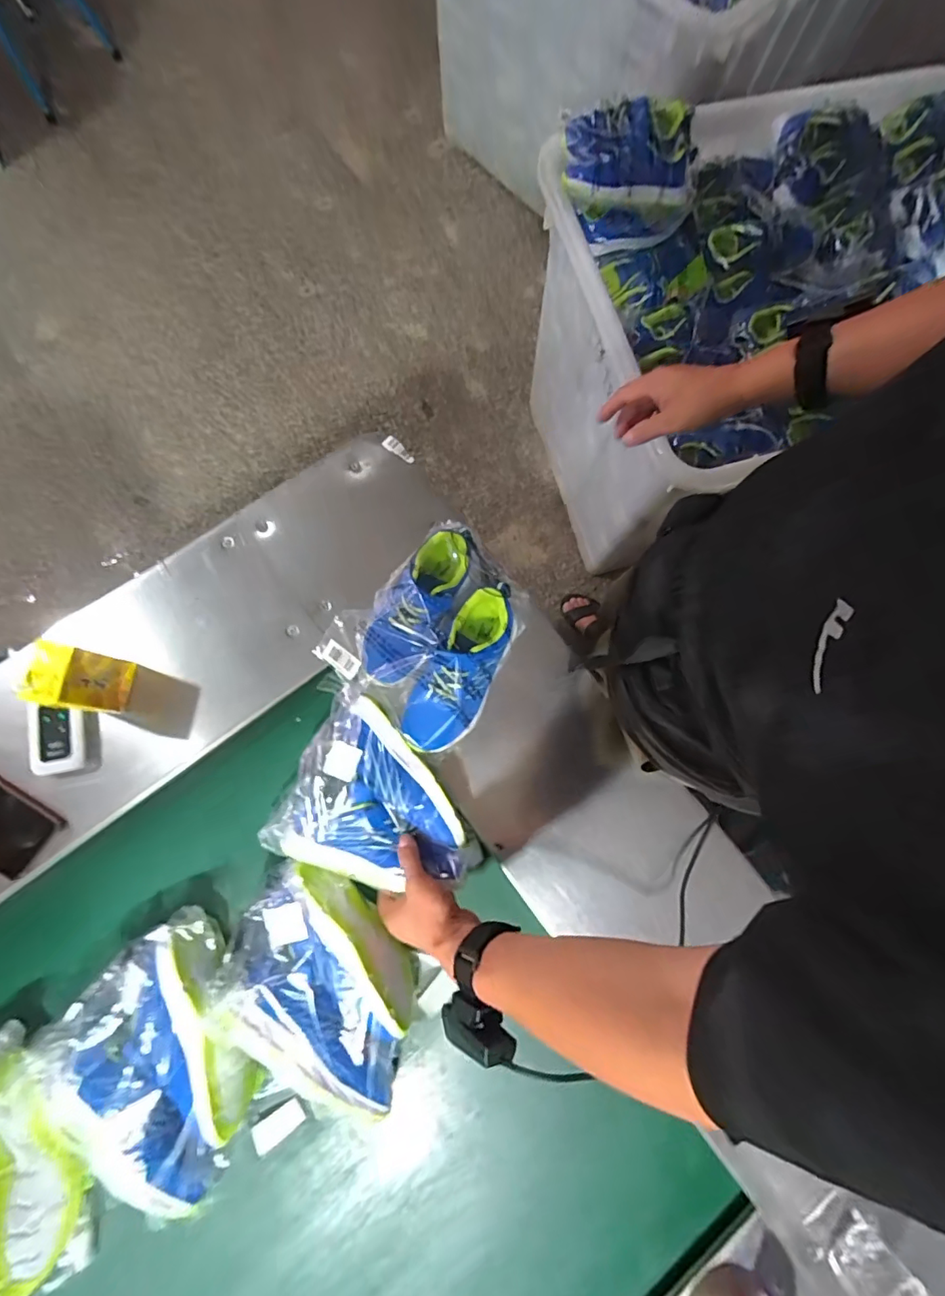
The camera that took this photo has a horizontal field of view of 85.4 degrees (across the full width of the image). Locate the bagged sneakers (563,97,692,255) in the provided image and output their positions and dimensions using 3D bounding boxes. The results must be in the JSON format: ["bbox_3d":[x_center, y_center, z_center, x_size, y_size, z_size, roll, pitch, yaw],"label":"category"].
[{"bbox_3d":[0.283,-0.885,0.960,0.241,0.131,0.186,-8,82,-5],"label":"bagged sneakers"}]

